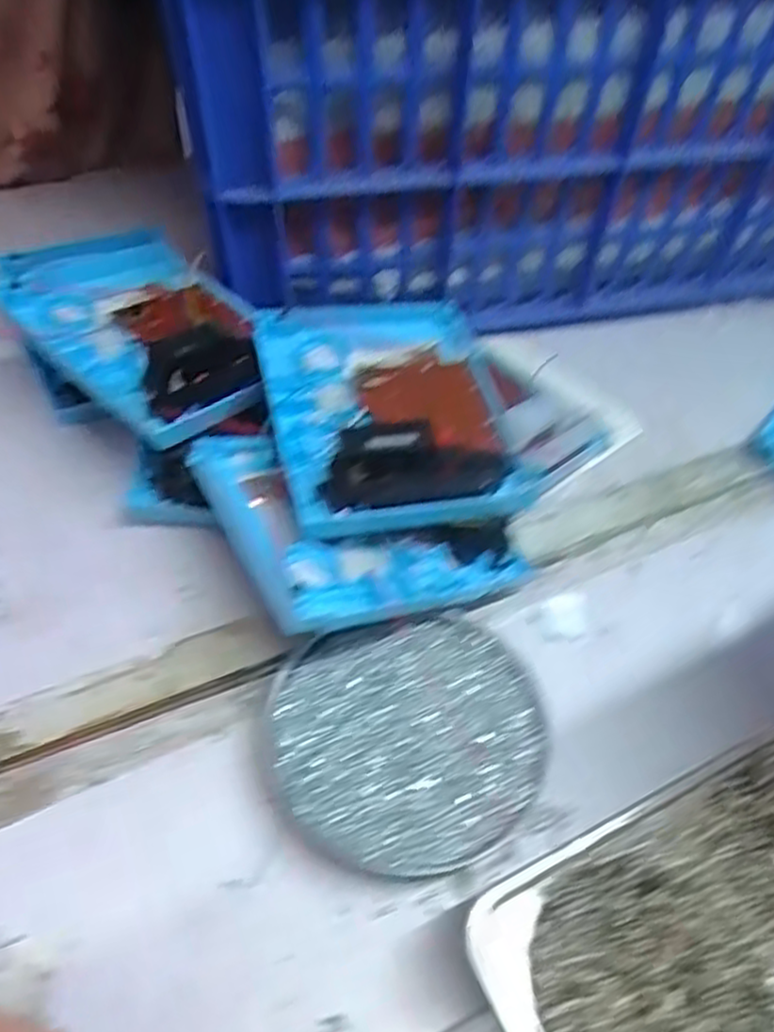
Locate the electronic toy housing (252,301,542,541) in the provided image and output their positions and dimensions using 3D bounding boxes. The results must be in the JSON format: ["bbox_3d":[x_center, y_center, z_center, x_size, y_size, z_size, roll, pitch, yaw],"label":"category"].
[{"bbox_3d":[0.001,-0.071,0.437,0.139,0.040,0.169,-9,51,-12],"label":"electronic toy housing"}]

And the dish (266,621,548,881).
[{"bbox_3d":[0.009,0.111,0.376,0.134,0.022,0.121,-6,50,-9],"label":"dish"}]

